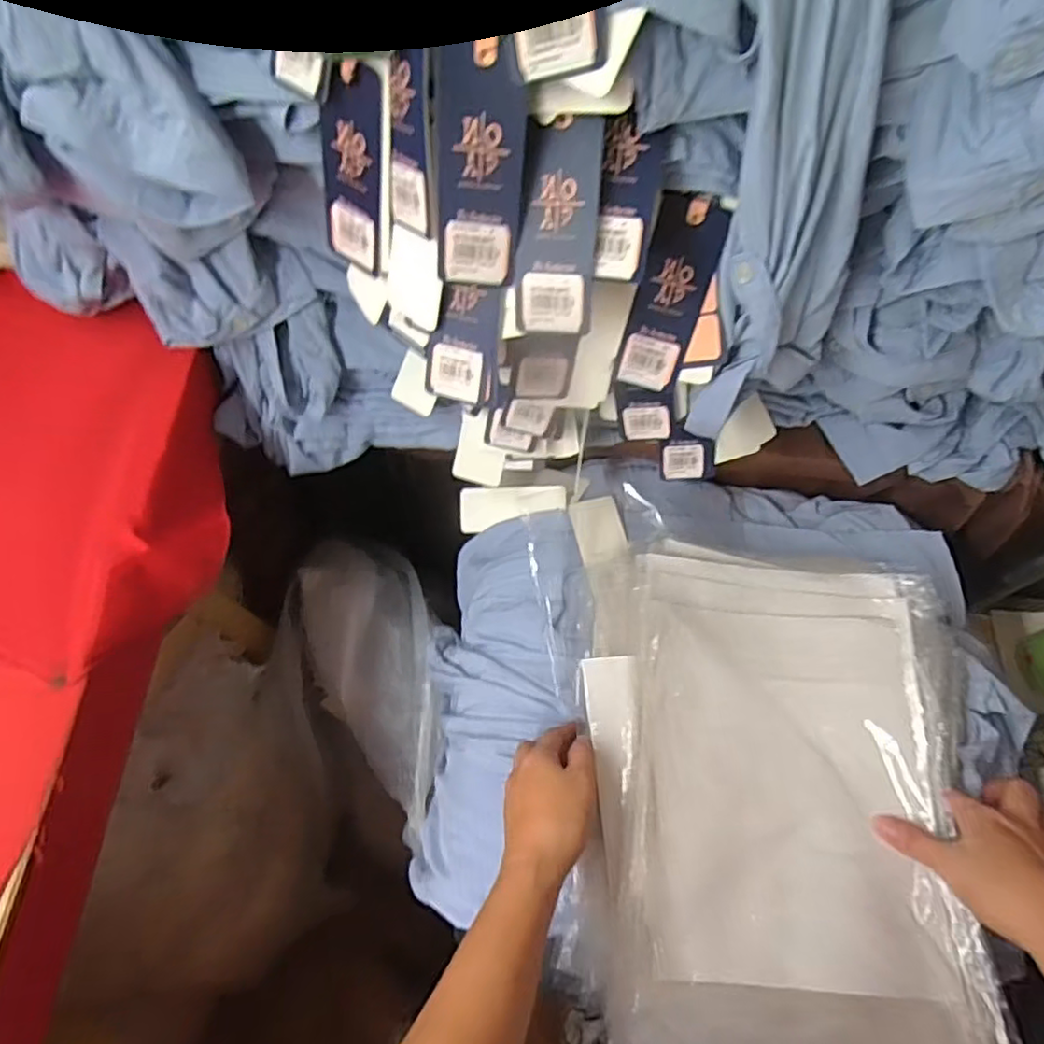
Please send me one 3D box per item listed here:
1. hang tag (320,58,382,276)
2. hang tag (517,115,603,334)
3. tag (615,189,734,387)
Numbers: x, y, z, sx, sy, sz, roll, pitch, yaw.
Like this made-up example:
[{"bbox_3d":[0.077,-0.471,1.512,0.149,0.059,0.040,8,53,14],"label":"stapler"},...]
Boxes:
[{"bbox_3d":[-0.102,-0.206,0.383,0.043,0.116,0.005,33,55,10],"label":"hang tag"},{"bbox_3d":[0.020,-0.162,0.364,0.043,0.109,0.008,8,24,12],"label":"hang tag"},{"bbox_3d":[0.097,-0.148,0.425,0.046,0.121,0.006,13,32,1],"label":"tag"}]

